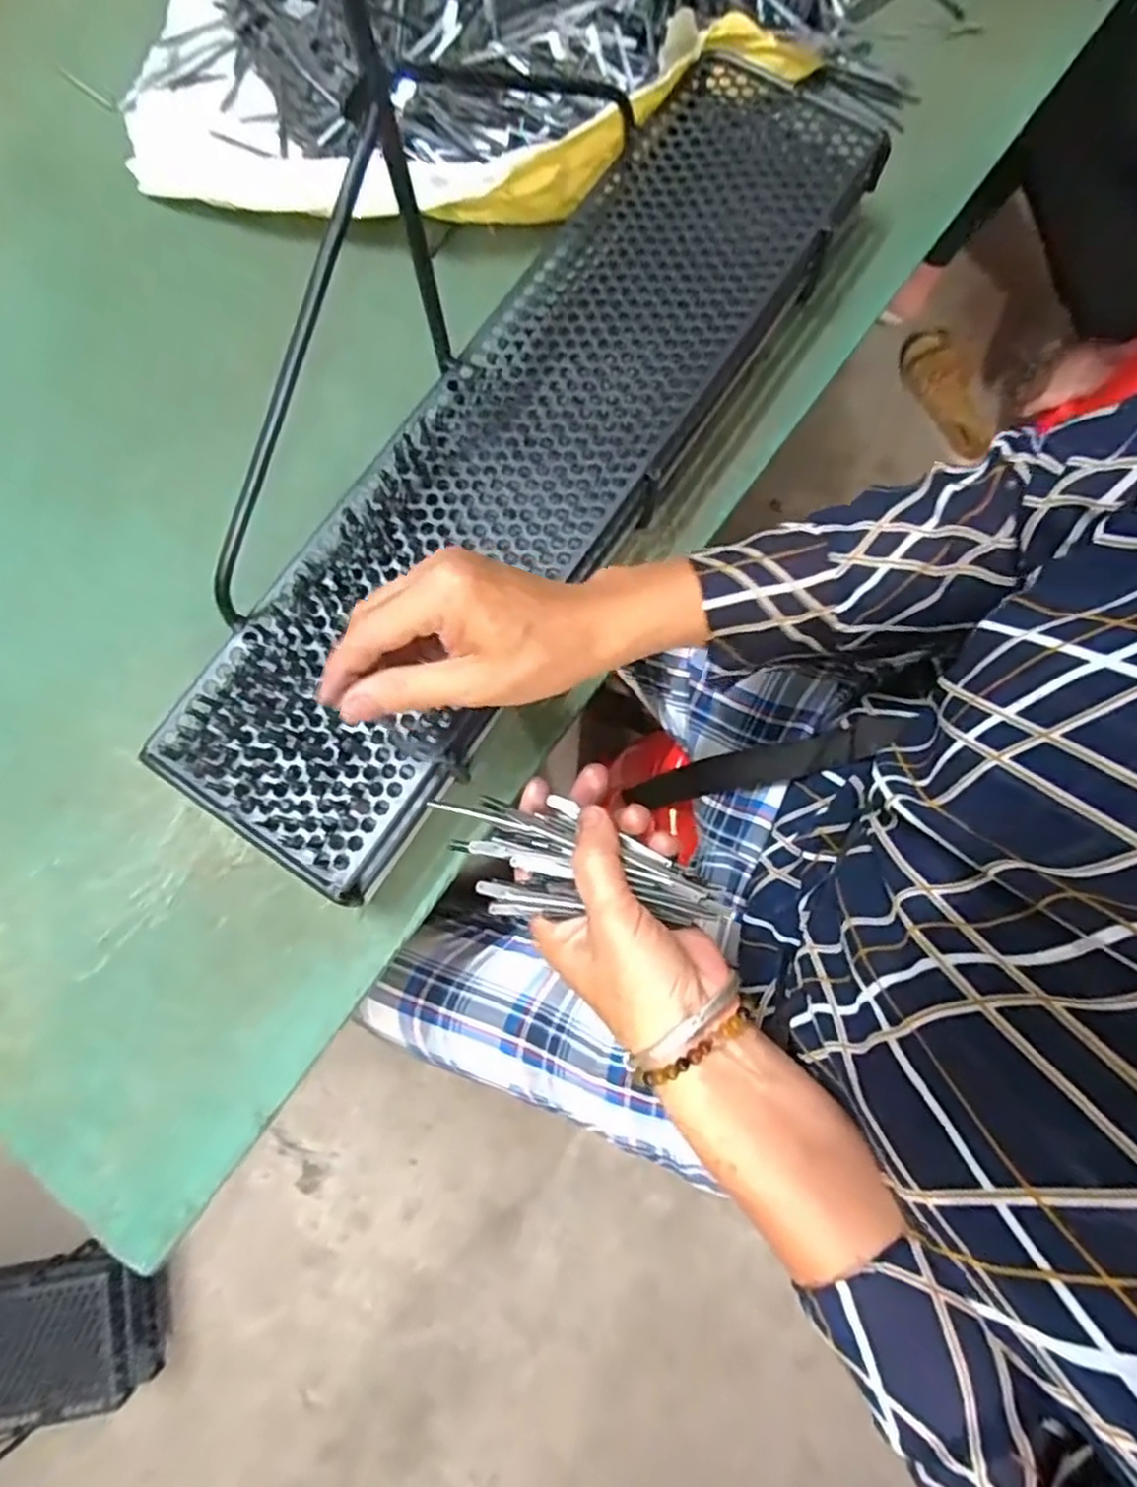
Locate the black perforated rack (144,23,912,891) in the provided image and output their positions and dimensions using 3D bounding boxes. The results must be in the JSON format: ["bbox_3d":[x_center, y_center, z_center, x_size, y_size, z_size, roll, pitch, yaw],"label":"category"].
[{"bbox_3d":[-0.011,-0.193,0.458,0.151,0.060,0.599,34,80,6],"label":"black perforated rack"}]

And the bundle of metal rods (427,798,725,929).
[{"bbox_3d":[0.000,0.061,0.332,0.142,0.020,0.047,16,80,10],"label":"bundle of metal rods"}]

